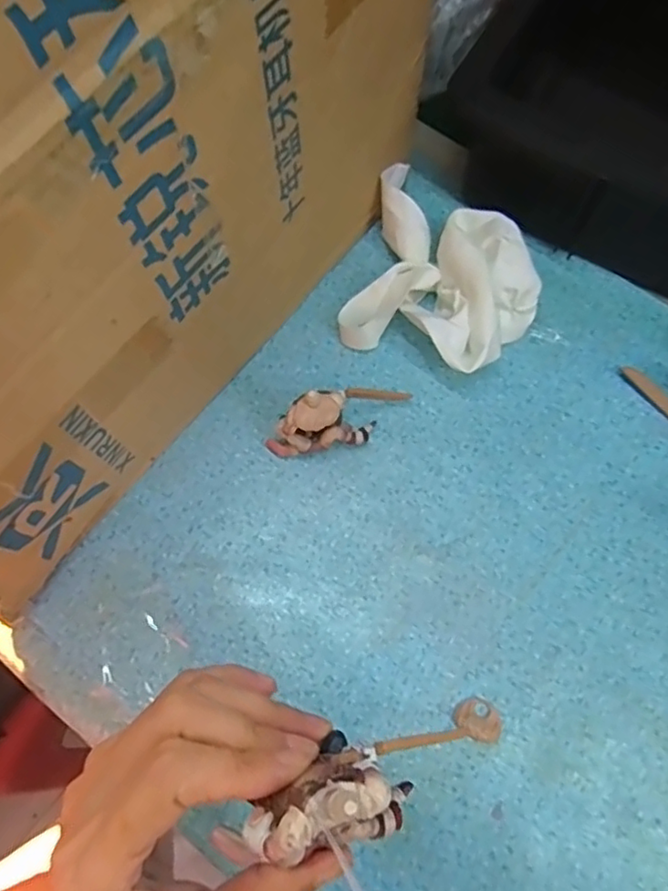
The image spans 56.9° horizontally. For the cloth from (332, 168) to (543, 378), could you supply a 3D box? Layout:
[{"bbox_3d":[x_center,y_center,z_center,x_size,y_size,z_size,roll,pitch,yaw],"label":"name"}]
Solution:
[{"bbox_3d":[0.068,-0.101,0.382,0.115,0.041,0.111,23,75,9],"label":"cloth"}]

